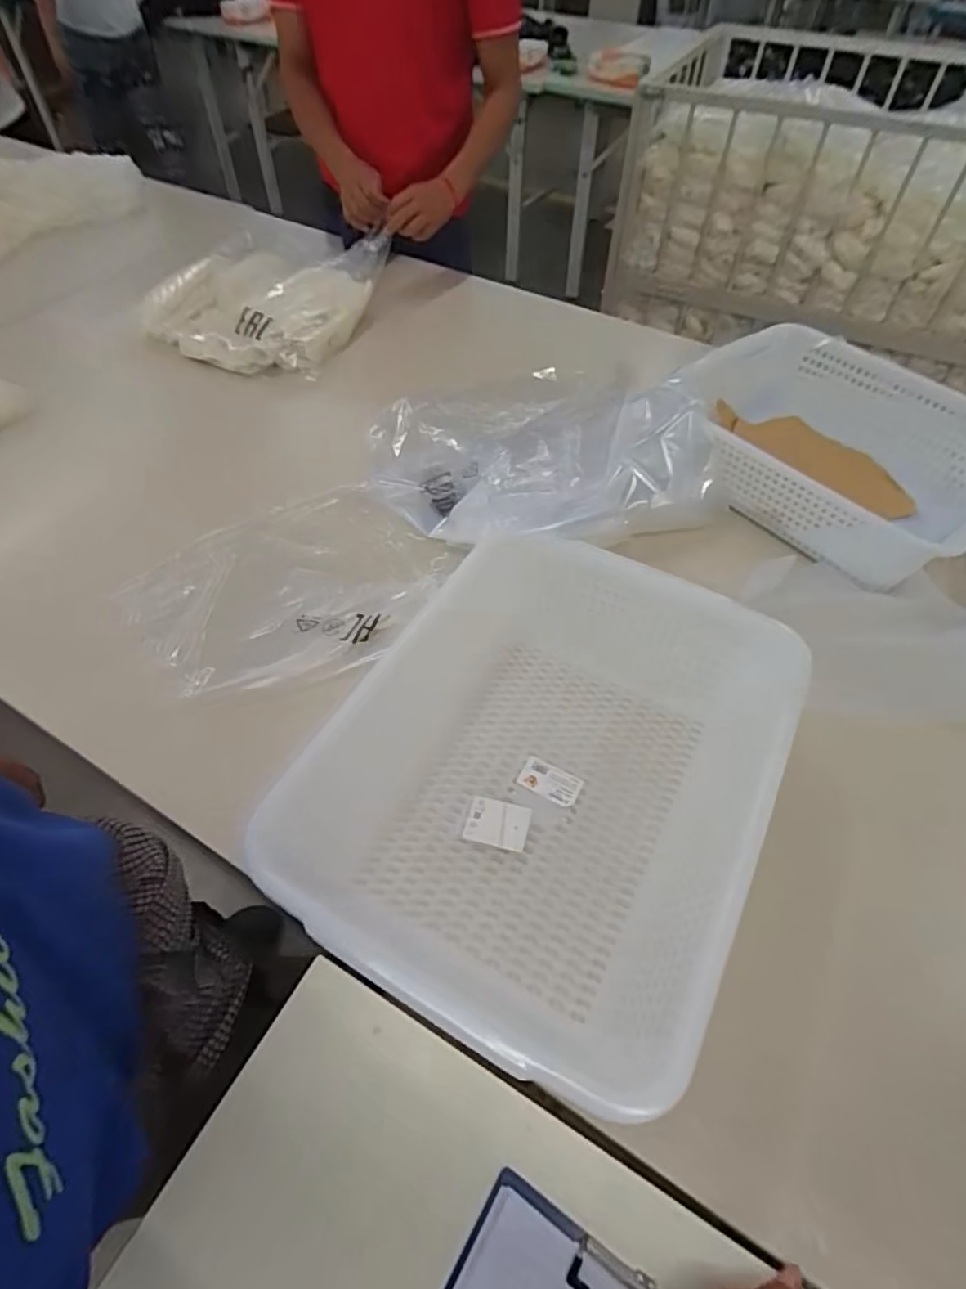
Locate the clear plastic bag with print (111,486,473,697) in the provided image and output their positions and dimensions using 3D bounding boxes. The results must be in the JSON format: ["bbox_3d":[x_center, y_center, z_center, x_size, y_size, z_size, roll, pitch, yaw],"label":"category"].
[{"bbox_3d":[-0.237,-0.079,0.793,0.393,0.034,0.275,-22,56,-14],"label":"clear plastic bag with print"}]

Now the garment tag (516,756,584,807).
[{"bbox_3d":[0.068,0.139,0.630,0.061,0.004,0.035,24,58,18],"label":"garment tag"}]

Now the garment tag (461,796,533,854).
[{"bbox_3d":[0.014,0.173,0.597,0.059,0.008,0.043,10,55,9],"label":"garment tag"}]

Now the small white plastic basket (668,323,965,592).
[{"bbox_3d":[0.503,-0.276,0.881,0.329,0.113,0.443,-38,63,-26],"label":"small white plastic basket"}]

